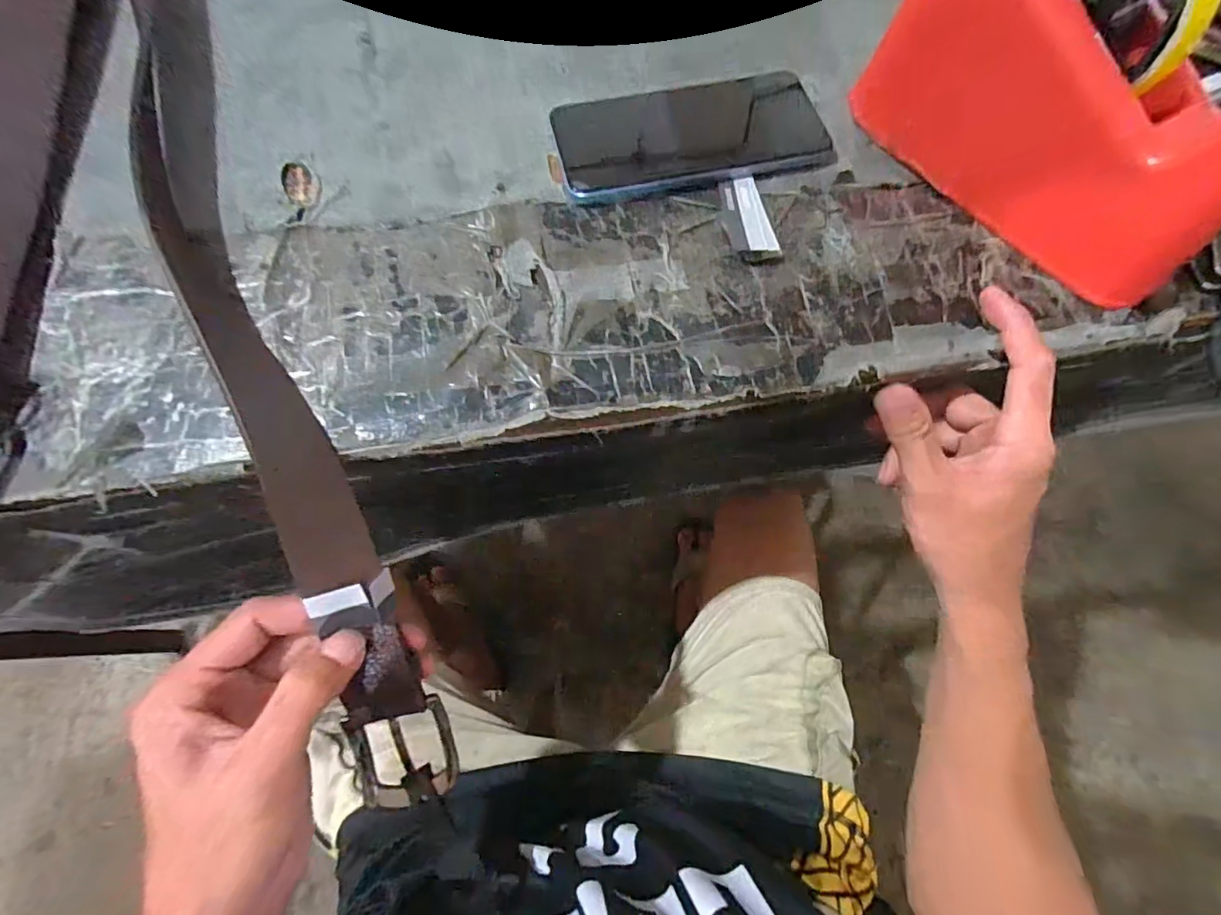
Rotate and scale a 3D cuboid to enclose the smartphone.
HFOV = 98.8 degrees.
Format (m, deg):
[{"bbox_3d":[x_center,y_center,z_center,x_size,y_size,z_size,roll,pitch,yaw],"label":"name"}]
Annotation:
[{"bbox_3d":[0.048,-0.197,0.320,0.161,0.007,0.074,-13,72,-6],"label":"smartphone"}]

